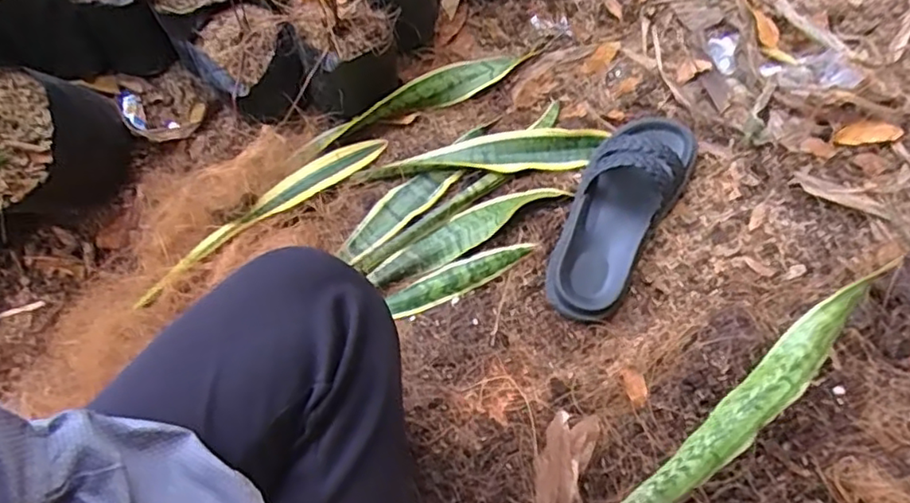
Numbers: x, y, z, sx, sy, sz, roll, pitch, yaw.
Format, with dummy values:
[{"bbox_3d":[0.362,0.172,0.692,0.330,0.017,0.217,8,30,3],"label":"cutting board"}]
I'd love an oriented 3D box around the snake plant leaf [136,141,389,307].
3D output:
[{"bbox_3d":[-0.217,-0.043,0.710,0.322,0.026,0.039,-39,66,-16],"label":"snake plant leaf"}]

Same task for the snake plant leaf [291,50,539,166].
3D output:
[{"bbox_3d":[-0.052,-0.182,0.751,0.308,0.033,0.032,-25,63,-9],"label":"snake plant leaf"}]

